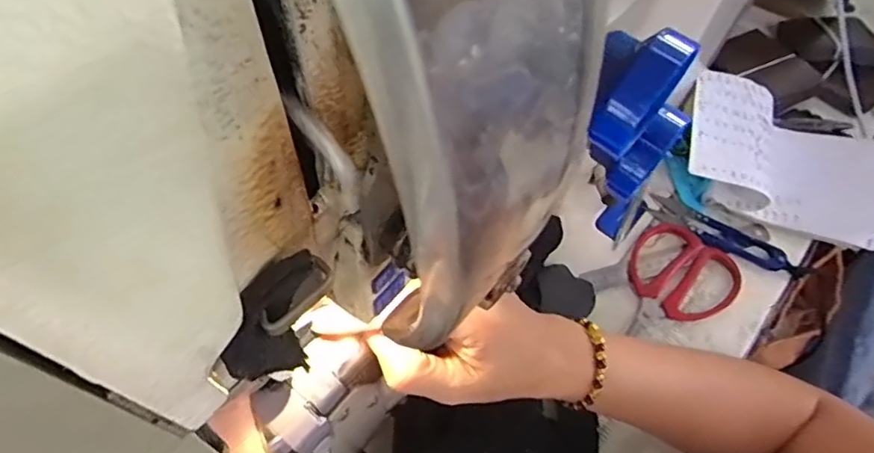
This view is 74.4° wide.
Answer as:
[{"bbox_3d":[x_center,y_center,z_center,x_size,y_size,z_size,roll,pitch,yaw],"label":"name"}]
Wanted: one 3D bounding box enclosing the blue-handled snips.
[{"bbox_3d":[0.255,0.008,0.506,0.138,0.010,0.035,30,63,21],"label":"blue-handled snips"}]

